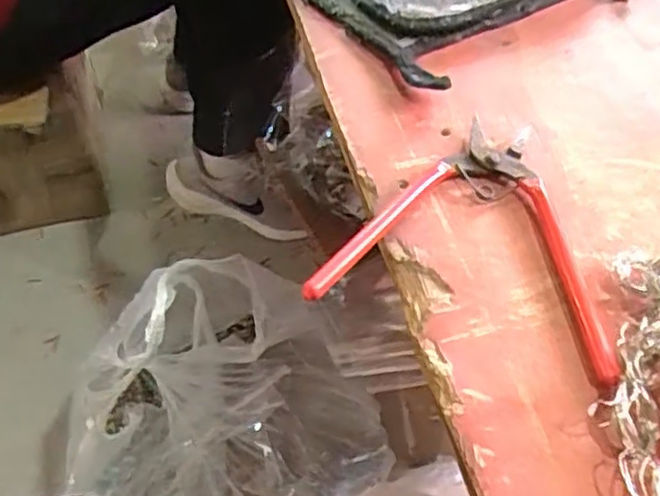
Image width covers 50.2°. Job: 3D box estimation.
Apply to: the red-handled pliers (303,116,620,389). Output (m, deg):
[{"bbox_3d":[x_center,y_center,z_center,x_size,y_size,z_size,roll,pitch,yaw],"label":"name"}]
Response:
[{"bbox_3d":[0.073,-0.011,0.332,0.127,0.009,0.136,16,53,12],"label":"red-handled pliers"}]

